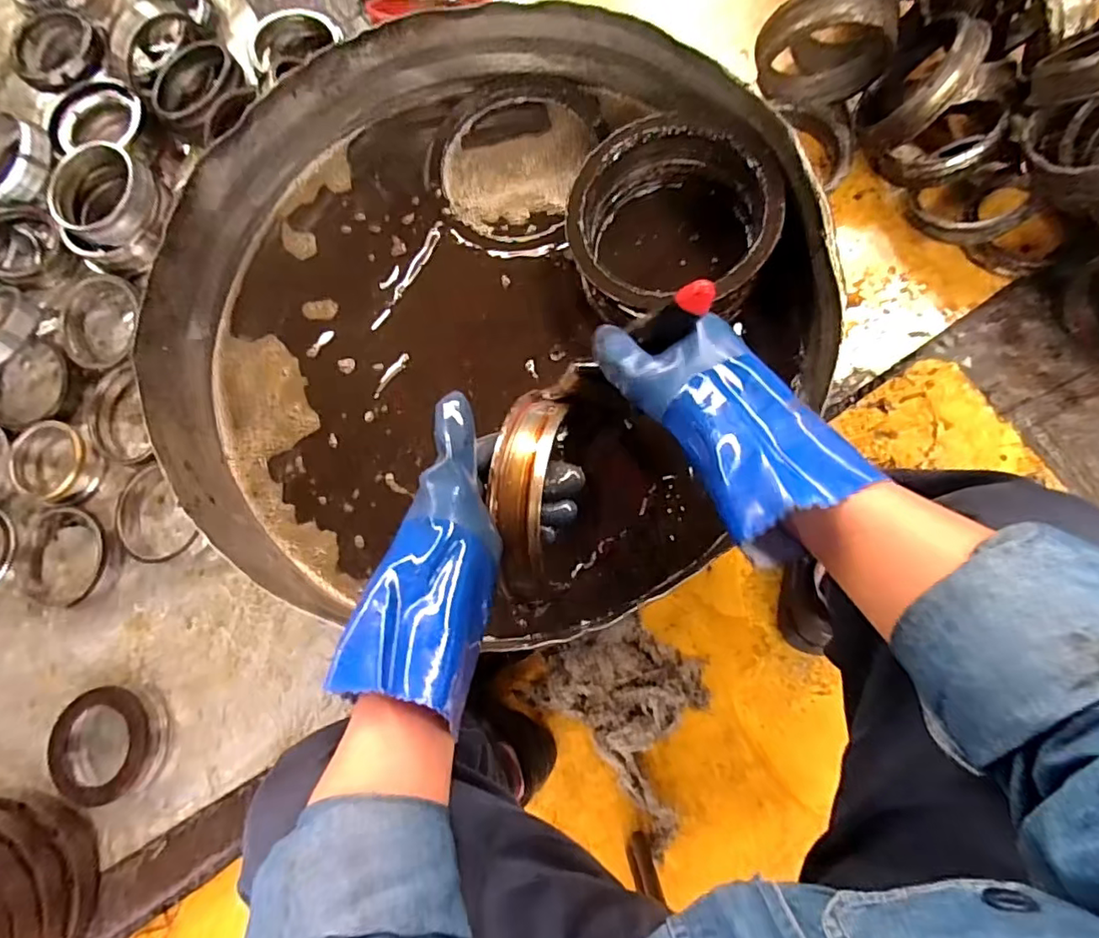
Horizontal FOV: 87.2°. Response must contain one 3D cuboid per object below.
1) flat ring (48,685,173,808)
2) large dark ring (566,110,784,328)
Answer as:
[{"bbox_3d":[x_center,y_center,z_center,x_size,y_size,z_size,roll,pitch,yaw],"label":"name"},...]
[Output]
[{"bbox_3d":[-0.593,0.368,0.776,0.145,0.039,0.143,-1,81,7],"label":"flat ring"},{"bbox_3d":[0.111,-0.218,0.521,0.176,0.066,0.181,-1,81,7],"label":"large dark ring"}]

